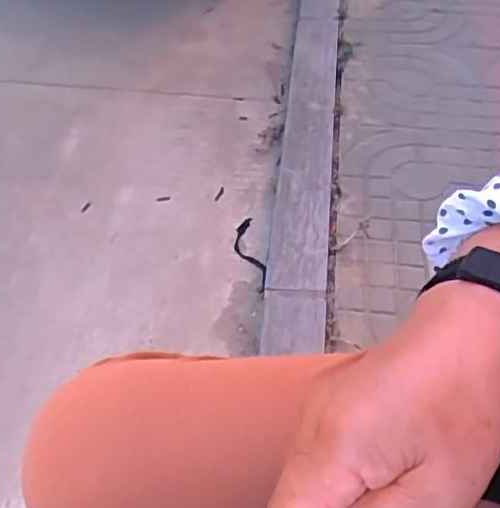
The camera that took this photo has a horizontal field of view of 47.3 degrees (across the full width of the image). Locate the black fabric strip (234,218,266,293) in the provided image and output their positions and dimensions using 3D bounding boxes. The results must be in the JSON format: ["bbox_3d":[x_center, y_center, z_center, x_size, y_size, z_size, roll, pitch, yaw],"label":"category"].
[{"bbox_3d":[-0.001,-0.001,1.147,0.051,0.007,0.188,-11,51,-6],"label":"black fabric strip"}]

